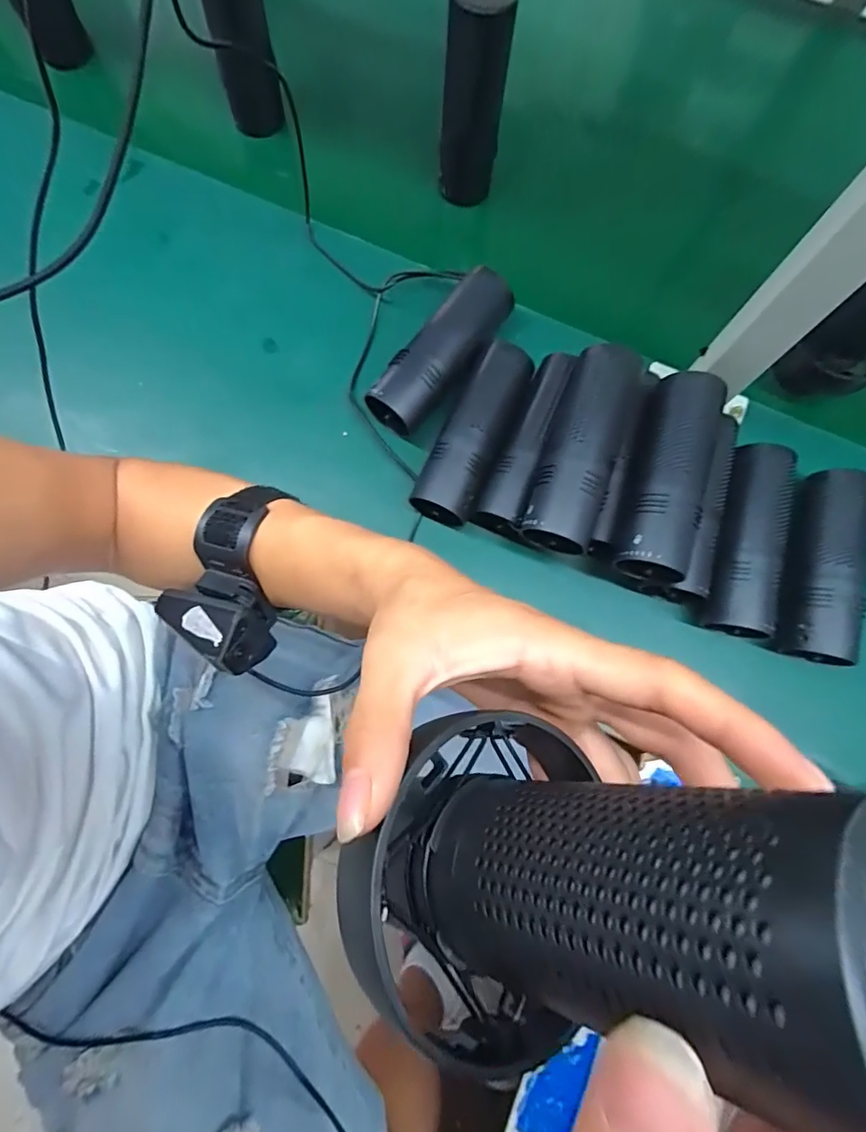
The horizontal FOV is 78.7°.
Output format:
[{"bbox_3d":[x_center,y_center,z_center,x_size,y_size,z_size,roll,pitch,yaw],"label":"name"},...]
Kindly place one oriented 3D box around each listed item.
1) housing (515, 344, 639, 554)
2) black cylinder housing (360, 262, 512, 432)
[{"bbox_3d":[0.118,-0.094,0.426,0.056,0.052,0.169,19,80,3],"label":"housing"},{"bbox_3d":[0.010,-0.195,0.493,0.060,0.053,0.164,36,82,5],"label":"black cylinder housing"}]

